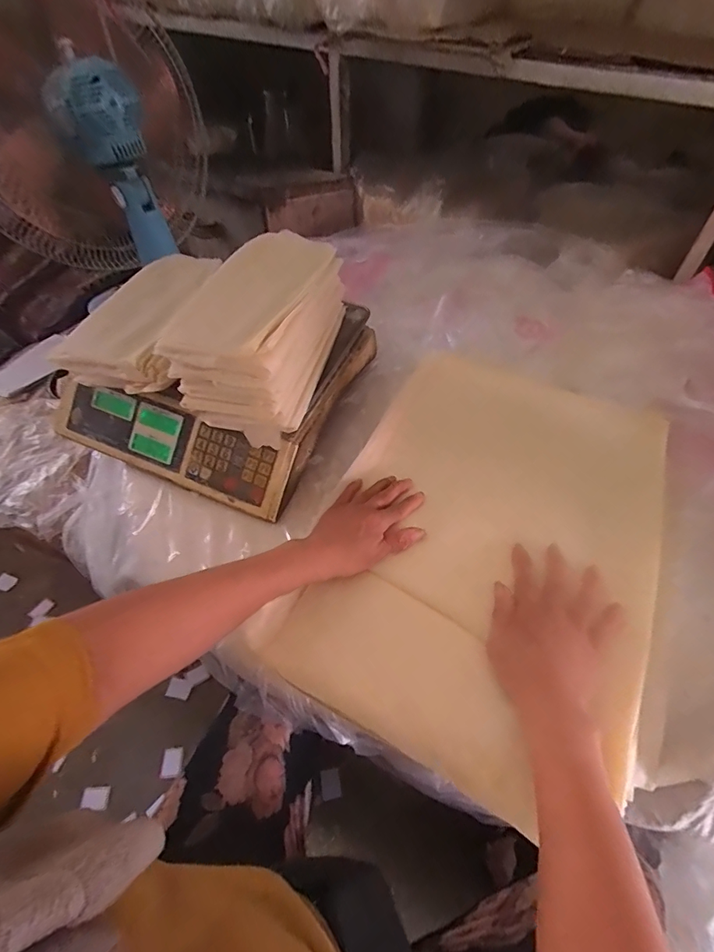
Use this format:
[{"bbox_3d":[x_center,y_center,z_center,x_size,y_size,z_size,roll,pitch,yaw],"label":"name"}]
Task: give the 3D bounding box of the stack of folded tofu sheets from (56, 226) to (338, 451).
[{"bbox_3d":[-0.180,-0.195,0.532,0.288,0.106,0.253,12,54,10],"label":"stack of folded tofu sheets"}]

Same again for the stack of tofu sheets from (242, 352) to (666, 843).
[{"bbox_3d":[0.146,0.048,0.481,0.324,0.034,0.480,22,56,17],"label":"stack of tofu sheets"}]

